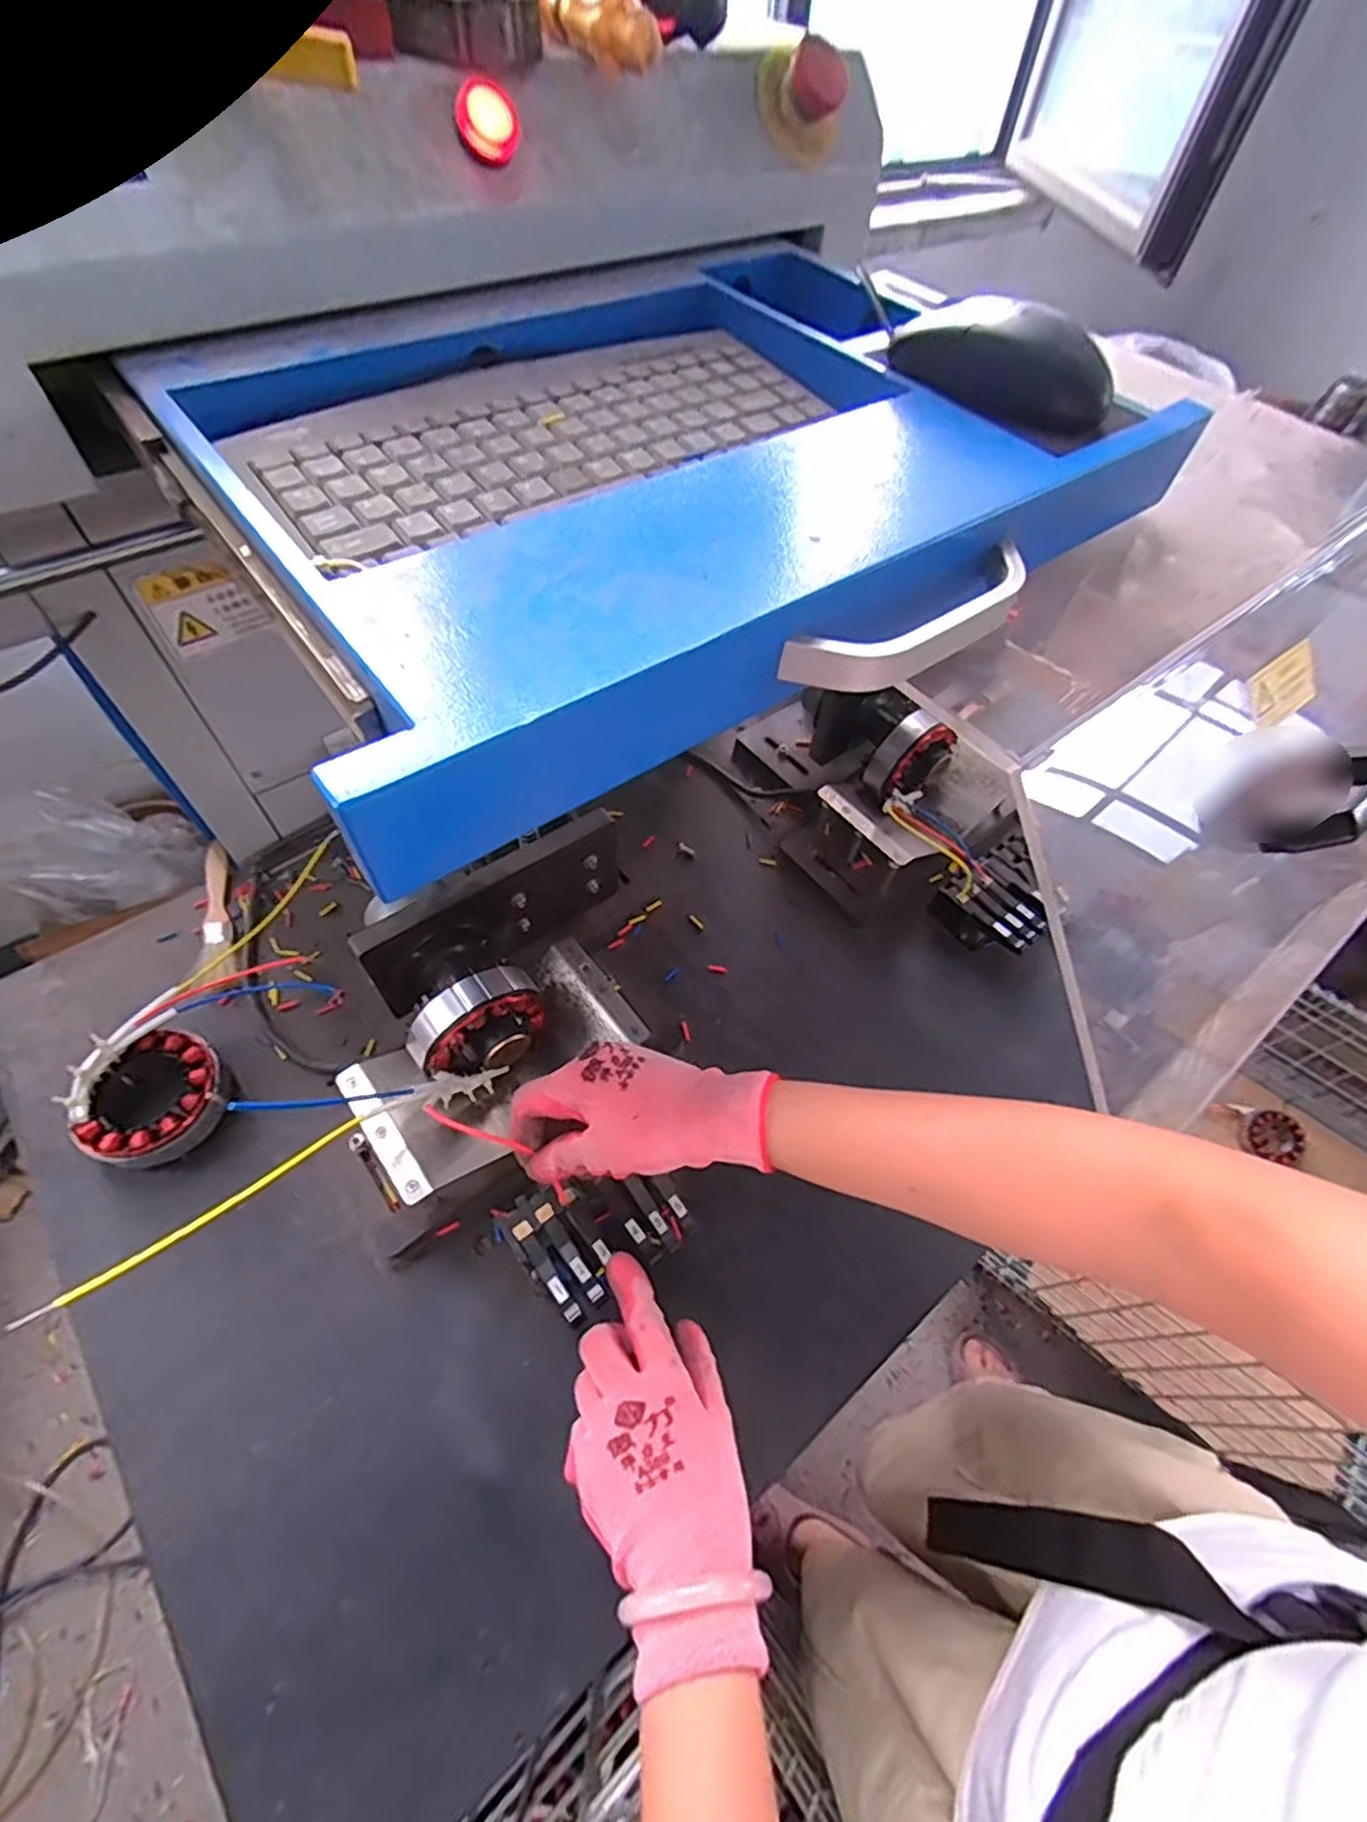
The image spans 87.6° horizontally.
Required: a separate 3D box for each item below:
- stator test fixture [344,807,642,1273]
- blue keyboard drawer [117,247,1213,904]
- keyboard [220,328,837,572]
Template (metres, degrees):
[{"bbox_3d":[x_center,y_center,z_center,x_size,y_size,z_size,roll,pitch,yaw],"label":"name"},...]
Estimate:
[{"bbox_3d":[-0.122,0.070,0.487,0.258,0.122,0.147,-36,66,-23],"label":"stator test fixture"},{"bbox_3d":[0.007,-0.237,0.348,0.441,0.062,0.327,-27,63,-19],"label":"blue keyboard drawer"},{"bbox_3d":[-0.064,-0.242,0.355,0.280,0.011,0.116,-30,63,-20],"label":"keyboard"}]

